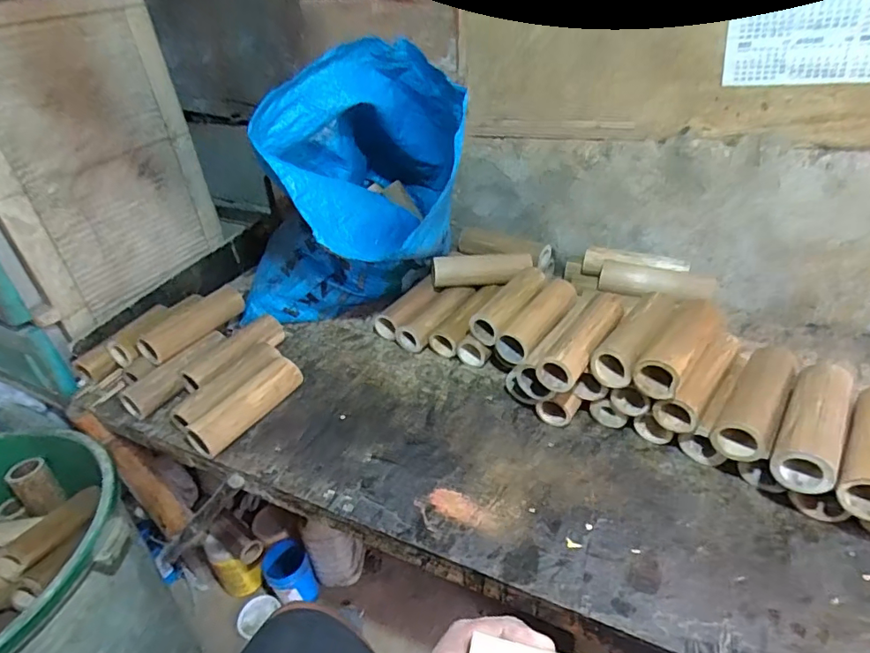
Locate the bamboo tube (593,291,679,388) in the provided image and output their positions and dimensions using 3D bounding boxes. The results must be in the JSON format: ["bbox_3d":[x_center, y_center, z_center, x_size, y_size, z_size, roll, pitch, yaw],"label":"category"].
[{"bbox_3d":[0.275,0.015,0.709,0.052,0.056,0.178,21,41,35],"label":"bamboo tube"}]

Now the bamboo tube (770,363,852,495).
[{"bbox_3d":[0.431,0.109,0.599,0.055,0.050,0.177,19,40,34],"label":"bamboo tube"}]

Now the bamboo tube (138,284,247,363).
[{"bbox_3d":[-0.417,-0.010,0.918,0.045,0.049,0.196,16,38,31],"label":"bamboo tube"}]

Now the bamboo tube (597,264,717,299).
[{"bbox_3d":[0.376,-0.076,0.899,0.181,0.043,0.052,5,34,16],"label":"bamboo tube"}]

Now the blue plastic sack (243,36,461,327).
[{"bbox_3d":[-0.161,-0.215,0.927,0.407,0.447,0.417,-10,32,-7],"label":"blue plastic sack"}]

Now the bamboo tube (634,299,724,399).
[{"bbox_3d":[0.319,0.019,0.680,0.056,0.050,0.185,18,39,33],"label":"bamboo tube"}]

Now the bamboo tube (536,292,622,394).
[{"bbox_3d":[0.205,0.016,0.703,0.048,0.052,0.181,21,41,36],"label":"bamboo tube"}]

